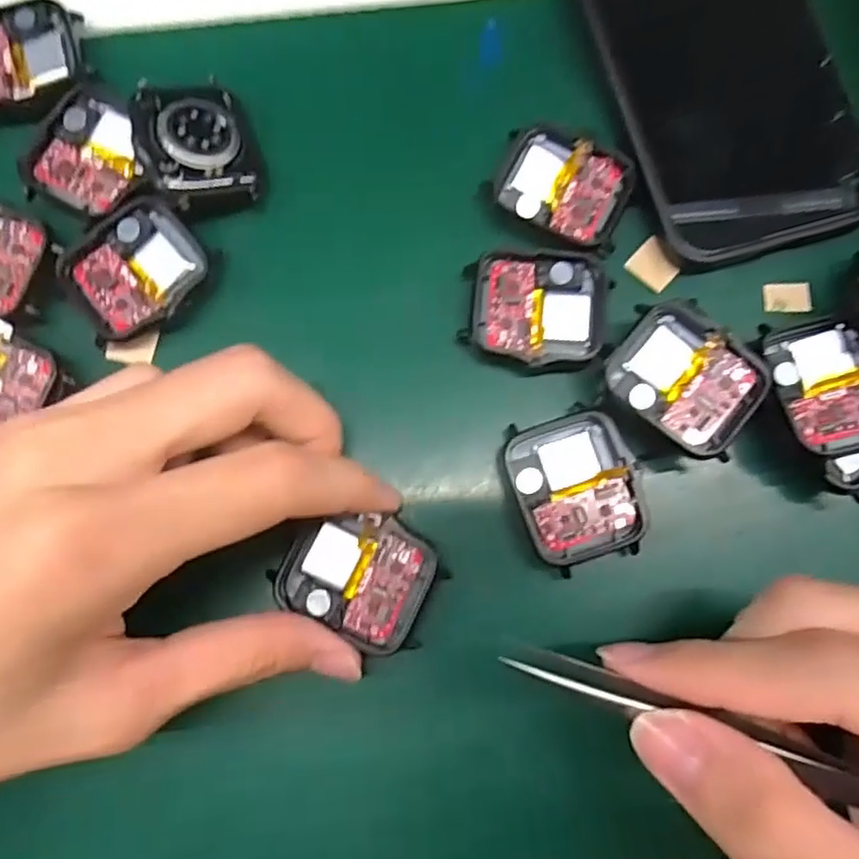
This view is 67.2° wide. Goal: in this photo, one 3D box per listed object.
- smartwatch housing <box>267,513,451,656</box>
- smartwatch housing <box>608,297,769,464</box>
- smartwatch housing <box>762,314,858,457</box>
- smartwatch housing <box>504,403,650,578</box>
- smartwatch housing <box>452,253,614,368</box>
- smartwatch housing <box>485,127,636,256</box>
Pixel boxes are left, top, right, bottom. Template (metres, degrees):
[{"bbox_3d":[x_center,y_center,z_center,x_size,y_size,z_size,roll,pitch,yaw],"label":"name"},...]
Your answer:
[{"bbox_3d":[-0.023,0.043,0.194,0.045,0.007,0.036,28,81,3],"label":"smartwatch housing"},{"bbox_3d":[0.078,-0.016,0.199,0.043,0.011,0.036,41,81,7],"label":"smartwatch housing"},{"bbox_3d":[0.124,-0.014,0.199,0.034,0.013,0.042,-13,79,-3],"label":"smartwatch housing"},{"bbox_3d":[0.045,0.018,0.200,0.037,0.006,0.045,-17,79,-4],"label":"smartwatch housing"},{"bbox_3d":[0.035,-0.039,0.210,0.045,0.005,0.036,4,79,0],"label":"smartwatch housing"},{"bbox_3d":[0.045,-0.082,0.219,0.045,0.007,0.036,26,80,4],"label":"smartwatch housing"}]

